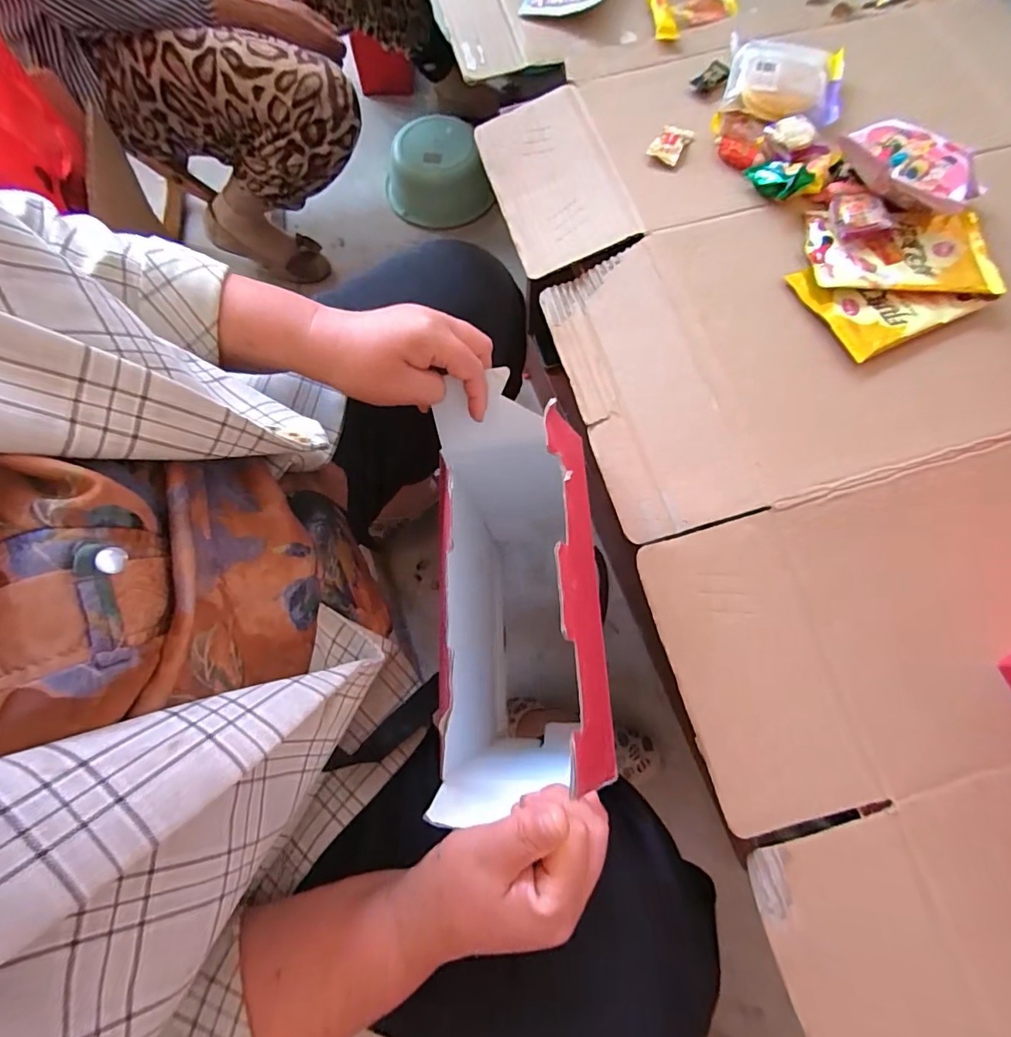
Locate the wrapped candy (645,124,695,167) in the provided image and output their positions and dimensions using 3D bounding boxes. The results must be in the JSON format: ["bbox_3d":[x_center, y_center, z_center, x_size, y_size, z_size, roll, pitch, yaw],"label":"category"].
[{"bbox_3d":[0.171,-0.389,0.503,0.031,0.011,0.051,30,77,10],"label":"wrapped candy"}]

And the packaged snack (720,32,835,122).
[{"bbox_3d":[0.284,-0.461,0.507,0.099,0.038,0.079,13,75,6],"label":"packaged snack"}]

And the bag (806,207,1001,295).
[{"bbox_3d":[0.359,-0.245,0.449,0.153,0.020,0.095,5,74,3],"label":"bag"}]

